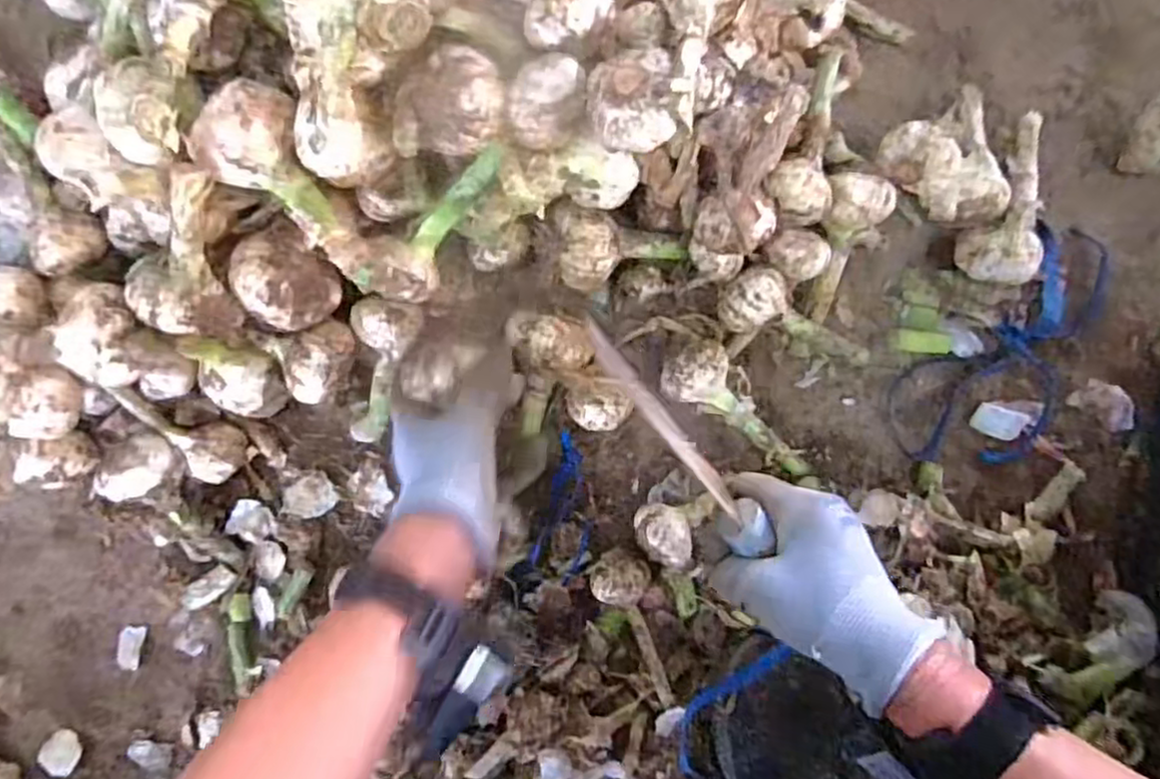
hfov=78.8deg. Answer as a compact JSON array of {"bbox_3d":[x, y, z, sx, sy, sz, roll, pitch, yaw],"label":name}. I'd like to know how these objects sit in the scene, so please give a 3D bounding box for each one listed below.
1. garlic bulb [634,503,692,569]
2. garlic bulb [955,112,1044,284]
[{"bbox_3d":[0.059,0.099,0.499,0.044,0.043,0.035,35,88,0],"label":"garlic bulb"},{"bbox_3d":[0.315,-0.133,0.508,0.047,0.052,0.126,29,89,2],"label":"garlic bulb"}]

